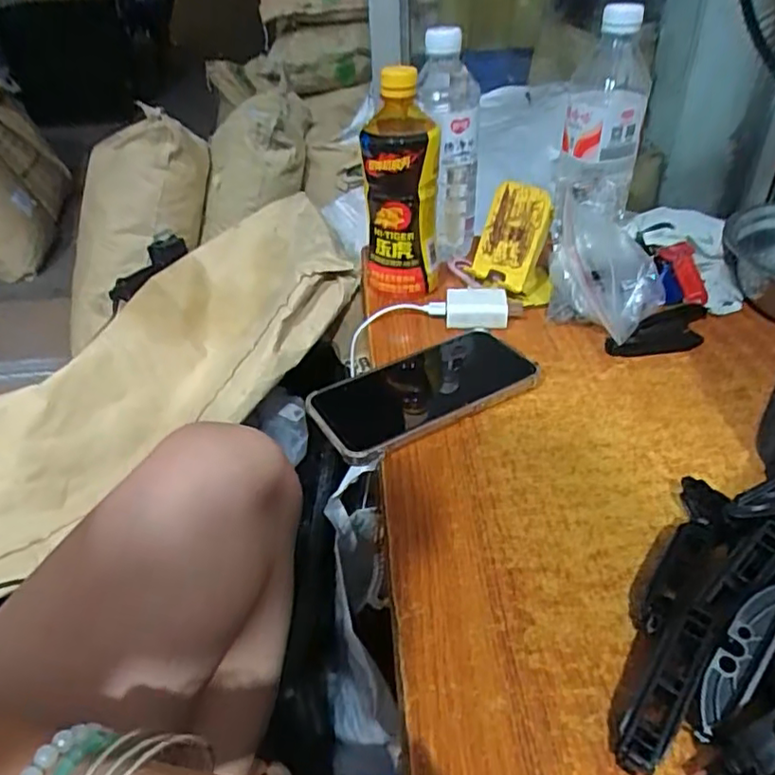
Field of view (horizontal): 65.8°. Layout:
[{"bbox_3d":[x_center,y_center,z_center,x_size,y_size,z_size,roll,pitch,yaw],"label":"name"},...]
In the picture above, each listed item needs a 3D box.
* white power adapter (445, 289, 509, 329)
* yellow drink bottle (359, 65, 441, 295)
[{"bbox_3d":[0.079,-0.070,0.535,0.054,0.024,0.045,4,37,10],"label":"white power adapter"},{"bbox_3d":[0.011,-0.182,0.538,0.065,0.187,0.075,-3,37,2],"label":"yellow drink bottle"}]

